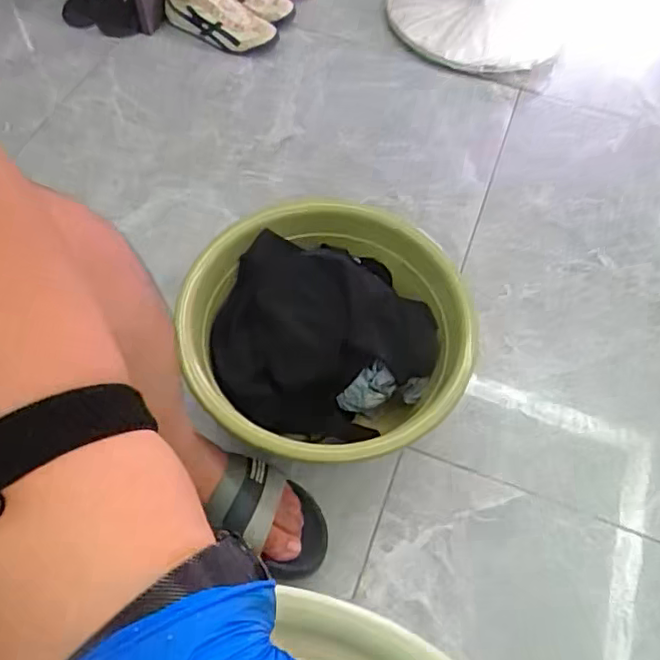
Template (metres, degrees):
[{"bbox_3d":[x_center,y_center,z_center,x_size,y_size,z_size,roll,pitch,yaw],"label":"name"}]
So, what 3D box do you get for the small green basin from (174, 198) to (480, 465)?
[{"bbox_3d":[-0.007,0.006,0.820,0.332,0.138,0.371,-30,65,-19],"label":"small green basin"}]

